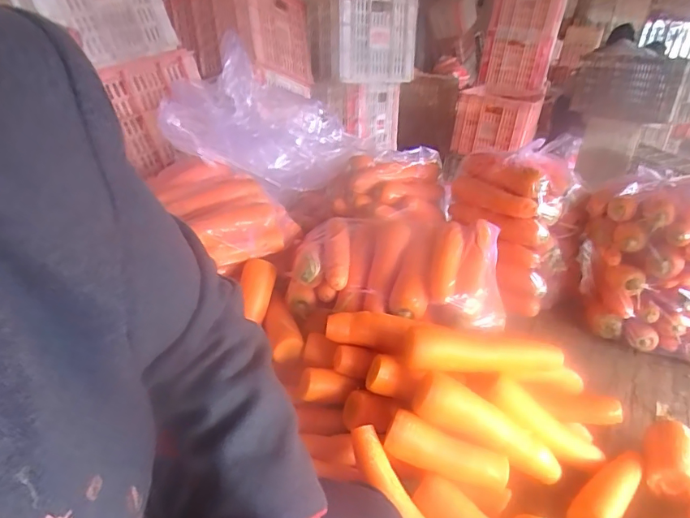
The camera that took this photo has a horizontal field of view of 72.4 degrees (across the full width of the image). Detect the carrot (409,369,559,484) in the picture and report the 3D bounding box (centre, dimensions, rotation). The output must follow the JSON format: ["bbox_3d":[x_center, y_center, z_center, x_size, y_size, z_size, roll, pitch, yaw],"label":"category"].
[{"bbox_3d":[0.175,0.202,0.571,0.202,0.041,0.050,32,27,-4],"label":"carrot"}]

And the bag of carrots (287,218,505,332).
[{"bbox_3d":[0.087,-0.006,0.806,0.343,0.101,0.296,8,26,5],"label":"bag of carrots"}]

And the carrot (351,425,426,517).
[{"bbox_3d":[0.061,0.269,0.510,0.035,0.030,0.185,-14,49,-34],"label":"carrot"}]

